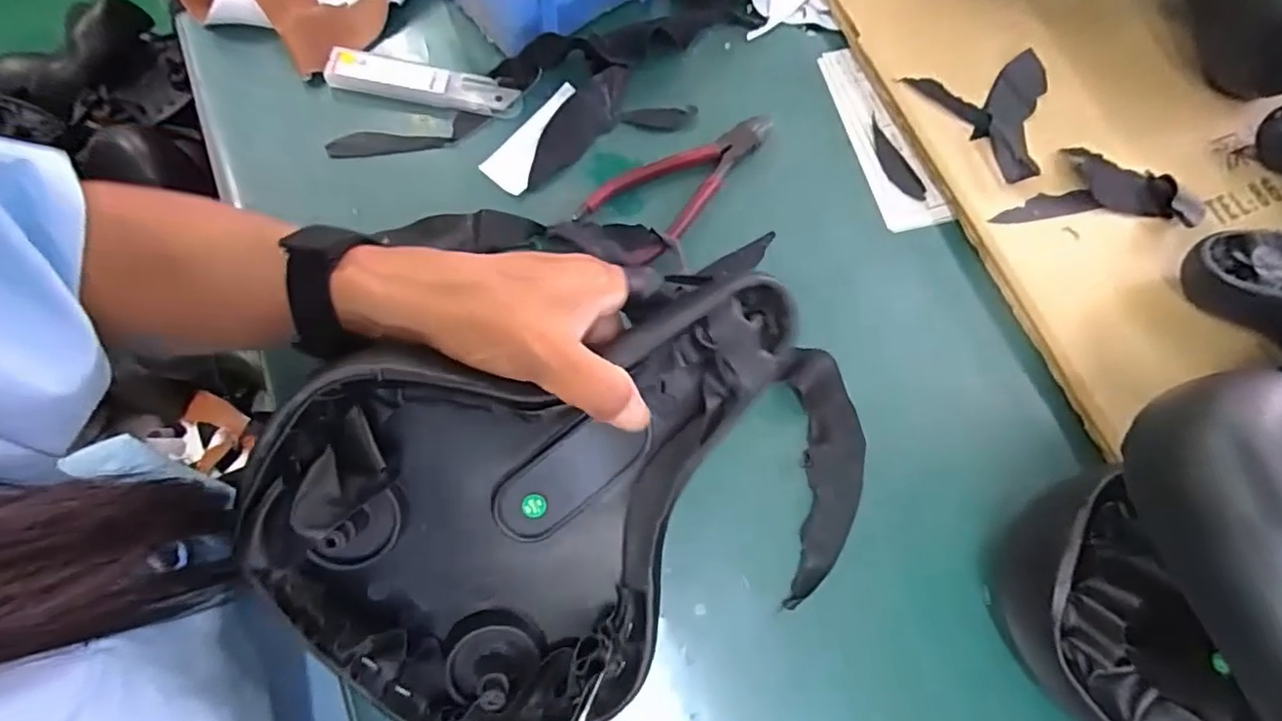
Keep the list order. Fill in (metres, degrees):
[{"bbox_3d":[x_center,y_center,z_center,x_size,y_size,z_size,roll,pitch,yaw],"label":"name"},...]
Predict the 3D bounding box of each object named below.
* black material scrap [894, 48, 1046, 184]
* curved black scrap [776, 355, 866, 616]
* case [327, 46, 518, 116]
[{"bbox_3d":[0.257,-0.181,0.432,0.096,0.016,0.104,-32,77,-13],"label":"black material scrap"},{"bbox_3d":[0.106,0.064,0.357,0.050,0.007,0.142,3,77,-12],"label":"curved black scrap"},{"bbox_3d":[-0.147,-0.186,0.411,0.121,0.012,0.025,11,72,-1],"label":"case"}]

